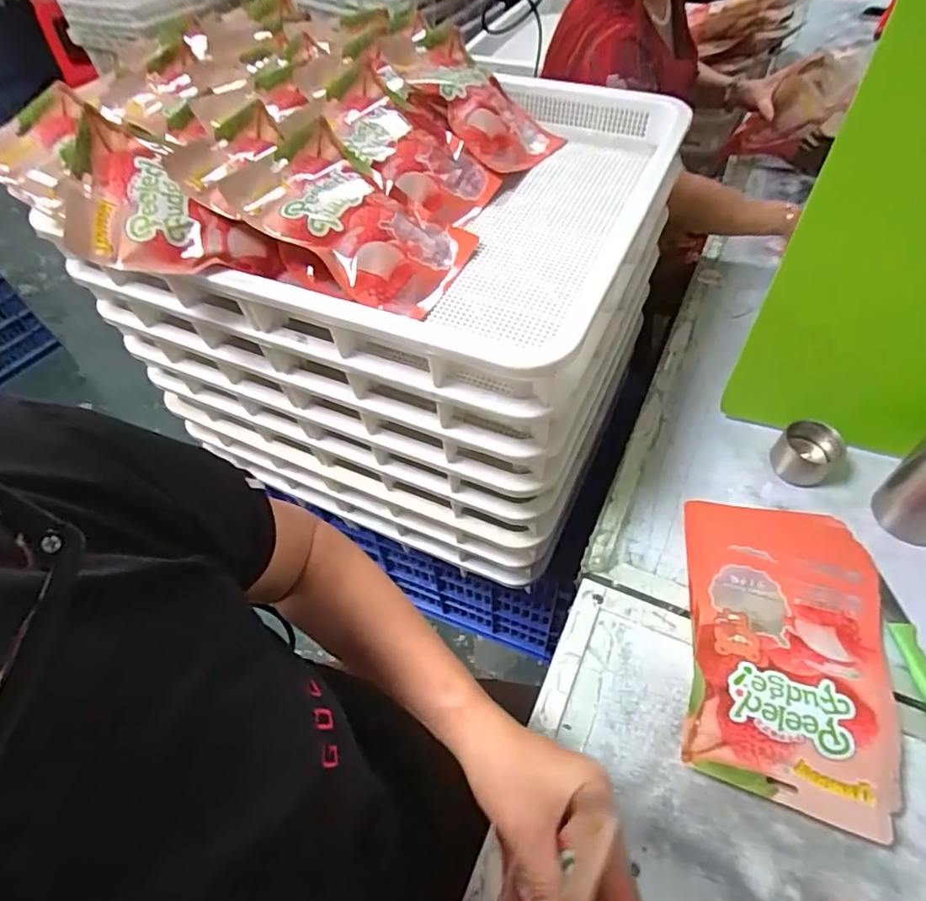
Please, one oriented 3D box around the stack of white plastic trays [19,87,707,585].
[{"bbox_3d":[-0.078,-0.195,0.796,0.596,0.417,0.477,18,56,18],"label":"stack of white plastic trays"}]

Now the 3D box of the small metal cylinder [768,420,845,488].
[{"bbox_3d":[0.391,0.003,0.633,0.062,0.055,0.050,37,64,28],"label":"small metal cylinder"}]

